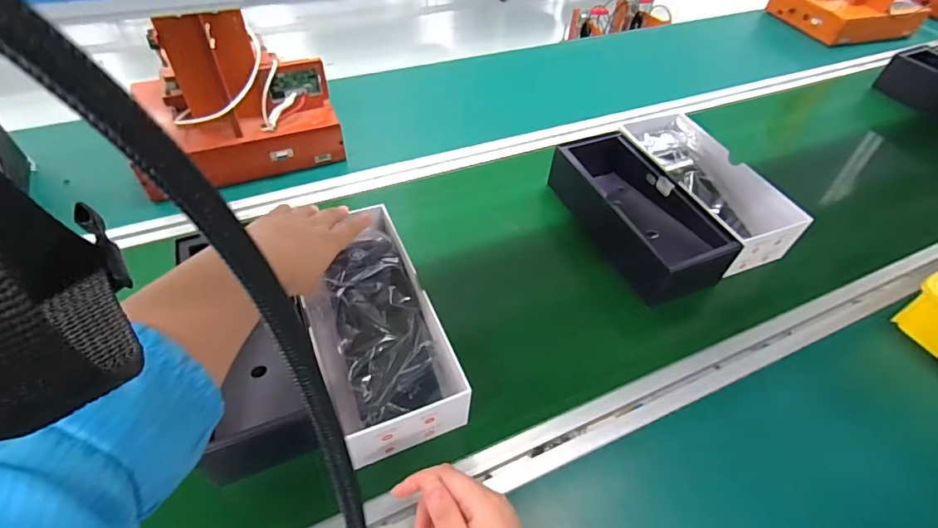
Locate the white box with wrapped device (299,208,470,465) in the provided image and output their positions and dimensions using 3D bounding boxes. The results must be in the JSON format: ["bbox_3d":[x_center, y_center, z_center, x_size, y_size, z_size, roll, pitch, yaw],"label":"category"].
[{"bbox_3d":[-0.102,0.060,0.488,0.125,0.073,0.259,-19,52,-19],"label":"white box with wrapped device"}]

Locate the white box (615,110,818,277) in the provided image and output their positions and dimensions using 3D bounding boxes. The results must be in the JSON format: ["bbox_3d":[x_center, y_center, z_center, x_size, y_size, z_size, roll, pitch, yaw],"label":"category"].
[{"bbox_3d":[0.327,-0.116,0.670,0.128,0.062,0.282,-14,51,-15],"label":"white box"}]

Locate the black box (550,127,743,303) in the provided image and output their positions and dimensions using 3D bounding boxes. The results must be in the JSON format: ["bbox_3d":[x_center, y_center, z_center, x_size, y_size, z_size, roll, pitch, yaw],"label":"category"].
[{"bbox_3d":[0.218,-0.078,0.634,0.113,0.072,0.266,-16,51,-17],"label":"black box"}]

